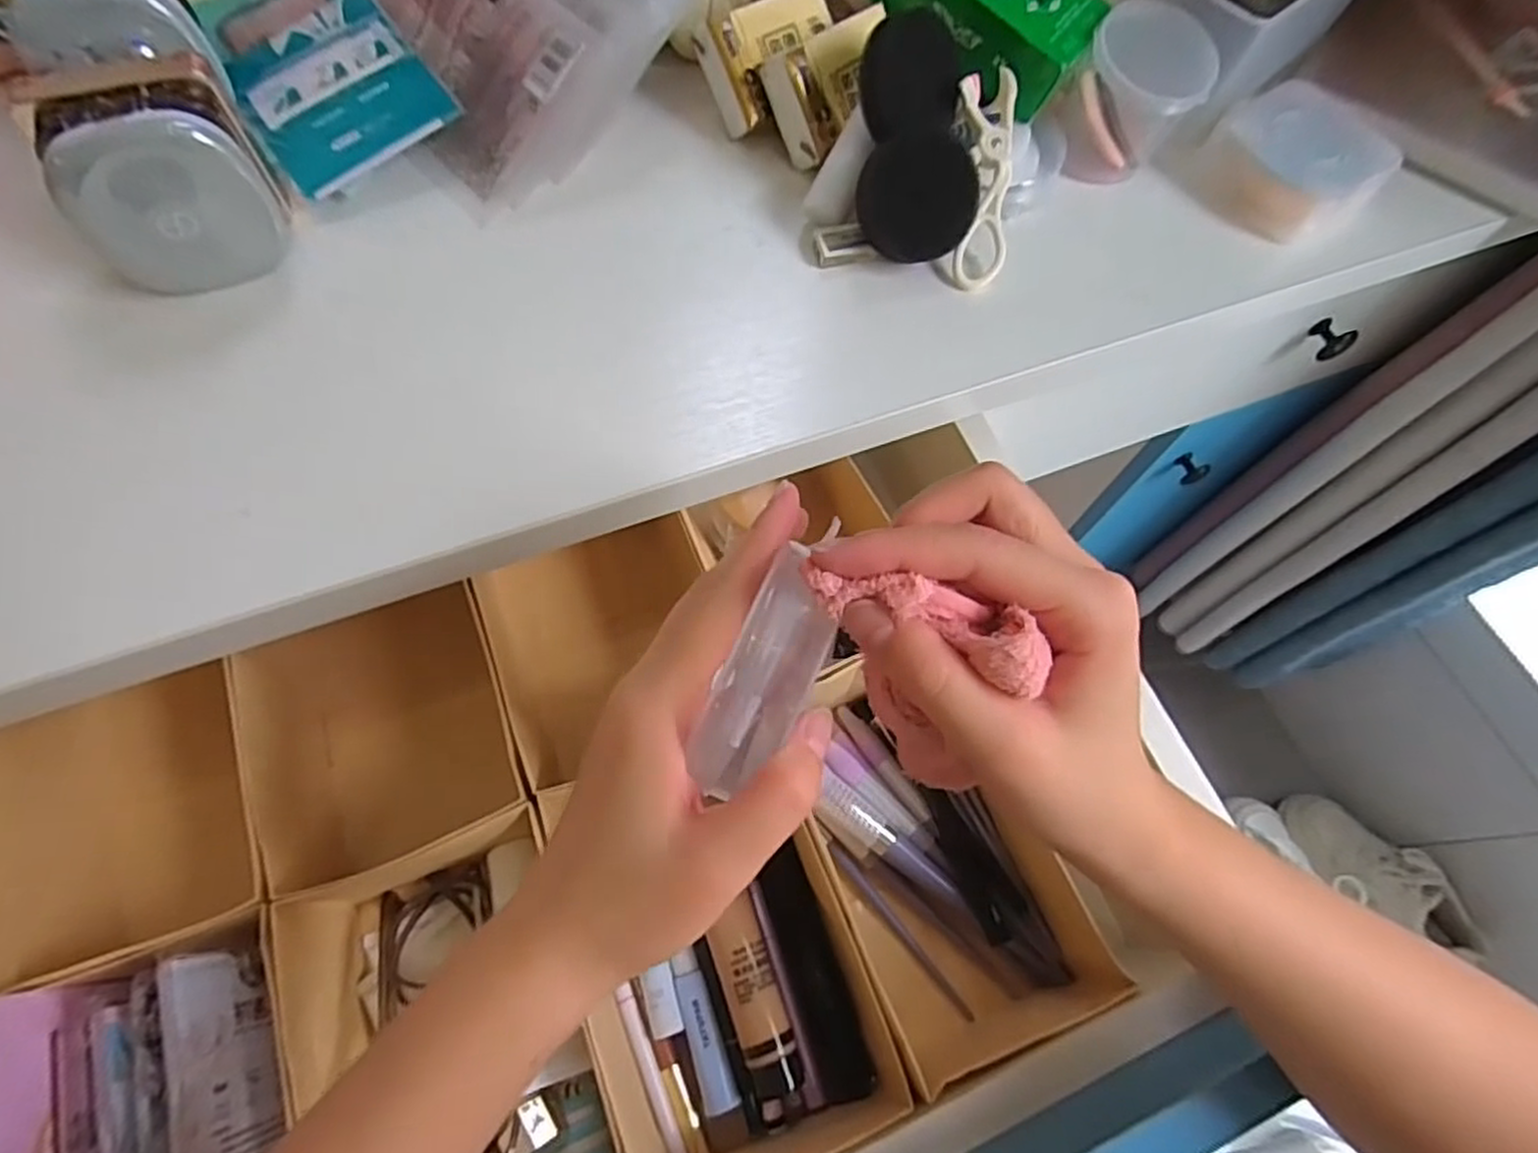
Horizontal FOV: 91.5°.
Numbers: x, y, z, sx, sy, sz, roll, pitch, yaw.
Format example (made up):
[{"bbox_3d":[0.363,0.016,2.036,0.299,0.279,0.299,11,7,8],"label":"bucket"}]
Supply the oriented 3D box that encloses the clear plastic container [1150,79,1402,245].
[{"bbox_3d":[0.291,-0.230,0.420,0.080,0.036,0.088,-38,73,-18],"label":"clear plastic container"}]

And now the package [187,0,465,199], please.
[{"bbox_3d":[-0.246,-0.281,0.406,0.087,0.027,0.183,-31,71,-16],"label":"package"}]

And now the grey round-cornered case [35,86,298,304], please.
[{"bbox_3d":[-0.260,-0.169,0.324,0.075,0.060,0.048,-26,69,-14],"label":"grey round-cornered case"}]

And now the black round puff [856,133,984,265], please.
[{"bbox_3d":[0.074,-0.185,0.369,0.057,0.047,0.047,20,66,6],"label":"black round puff"}]

